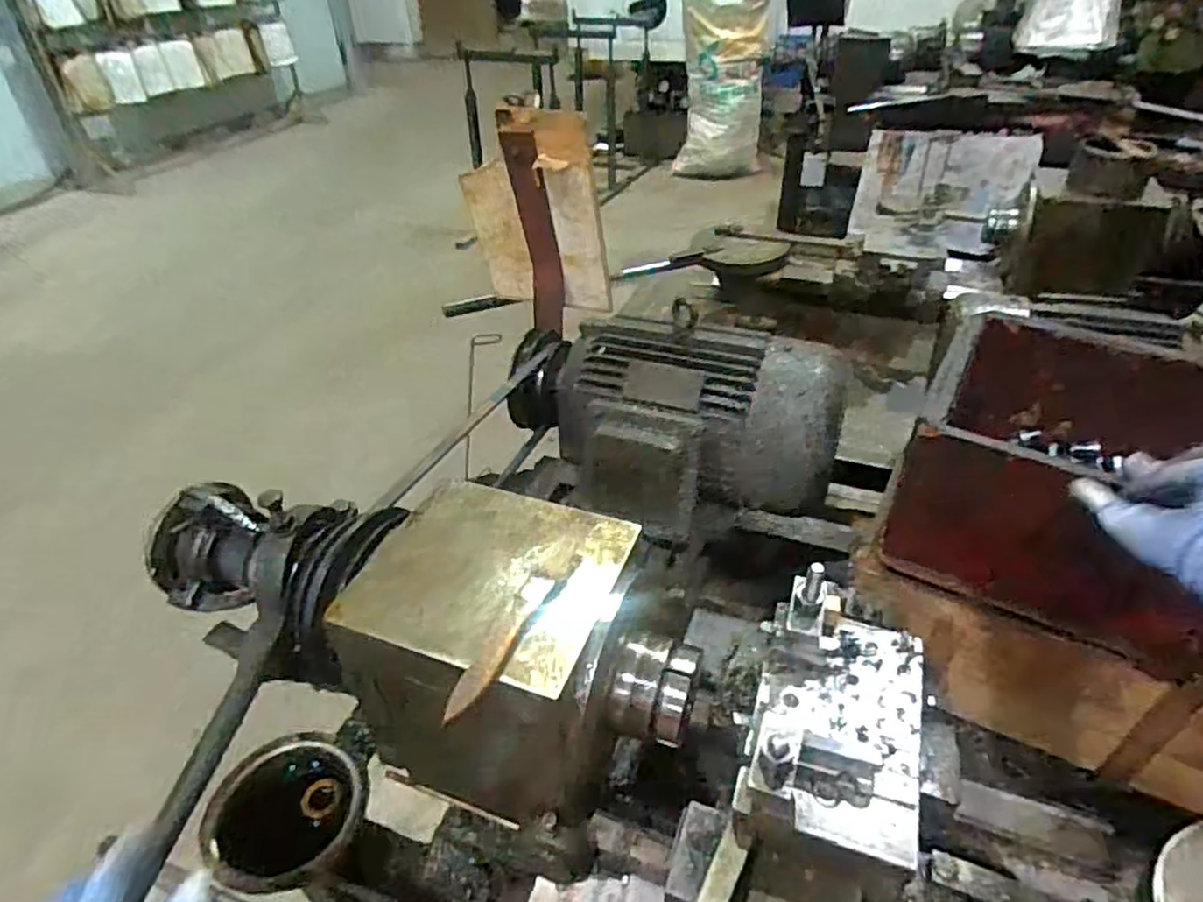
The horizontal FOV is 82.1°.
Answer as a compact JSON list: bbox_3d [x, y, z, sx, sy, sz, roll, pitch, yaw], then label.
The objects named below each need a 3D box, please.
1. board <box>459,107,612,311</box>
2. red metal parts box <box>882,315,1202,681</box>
[{"bbox_3d":[-0.092,-0.314,0.935,0.188,0.287,0.029,7,54,14],"label":"board"},{"bbox_3d":[0.461,0.035,0.590,0.334,0.153,0.248,24,44,29],"label":"red metal parts box"}]

